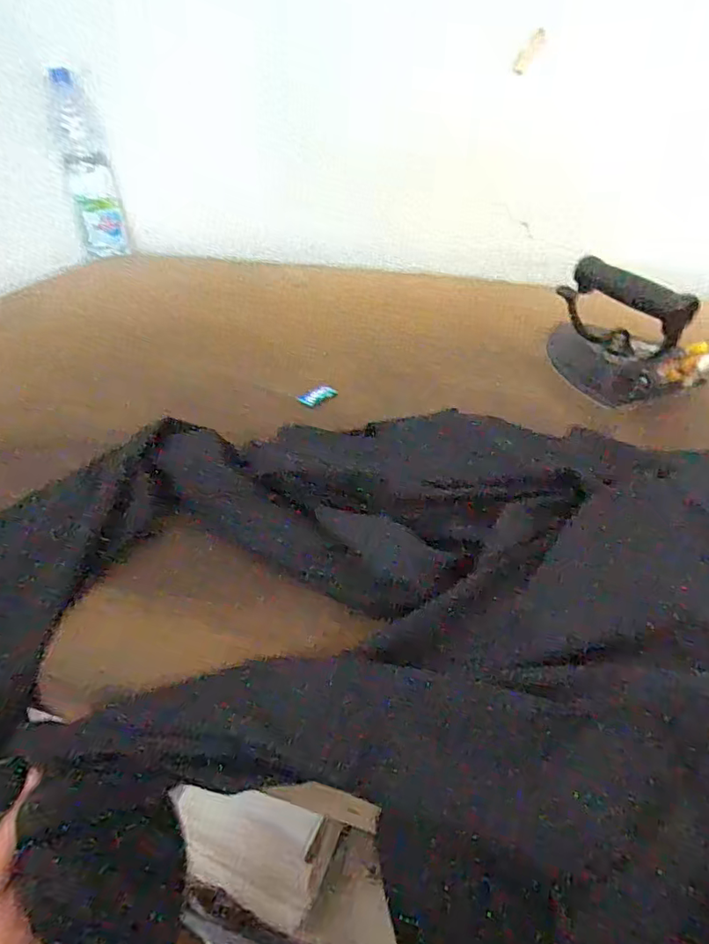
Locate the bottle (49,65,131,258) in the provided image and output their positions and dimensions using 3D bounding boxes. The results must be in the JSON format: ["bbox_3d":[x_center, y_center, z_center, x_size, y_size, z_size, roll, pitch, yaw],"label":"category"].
[{"bbox_3d":[-0.551,-0.617,1.109,0.095,0.310,0.105,-14,39,-14],"label":"bottle"}]

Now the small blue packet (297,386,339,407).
[{"bbox_3d":[-0.041,-0.087,0.612,0.046,0.013,0.015,-28,45,-29],"label":"small blue packet"}]

